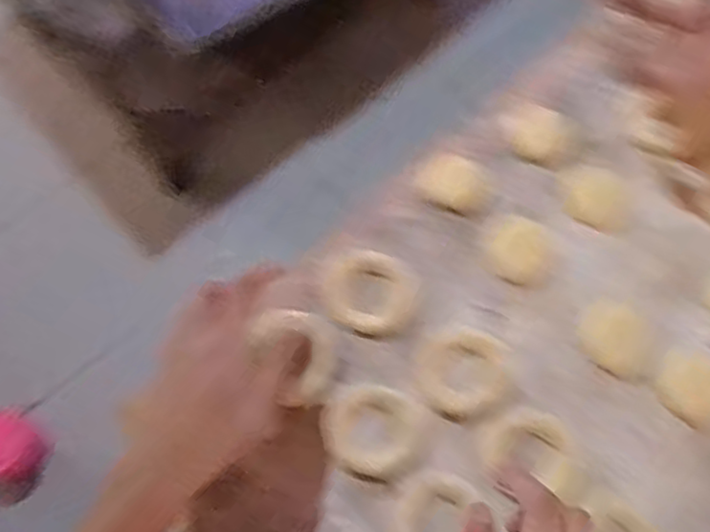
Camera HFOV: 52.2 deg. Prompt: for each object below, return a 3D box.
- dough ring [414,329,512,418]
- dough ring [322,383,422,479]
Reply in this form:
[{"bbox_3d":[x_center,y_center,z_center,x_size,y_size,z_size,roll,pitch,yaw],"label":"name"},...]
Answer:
[{"bbox_3d":[0.082,0.079,0.547,0.064,0.007,0.070,-1,70,2],"label":"dough ring"},{"bbox_3d":[0.011,0.118,0.529,0.068,0.010,0.065,-1,70,2],"label":"dough ring"}]

